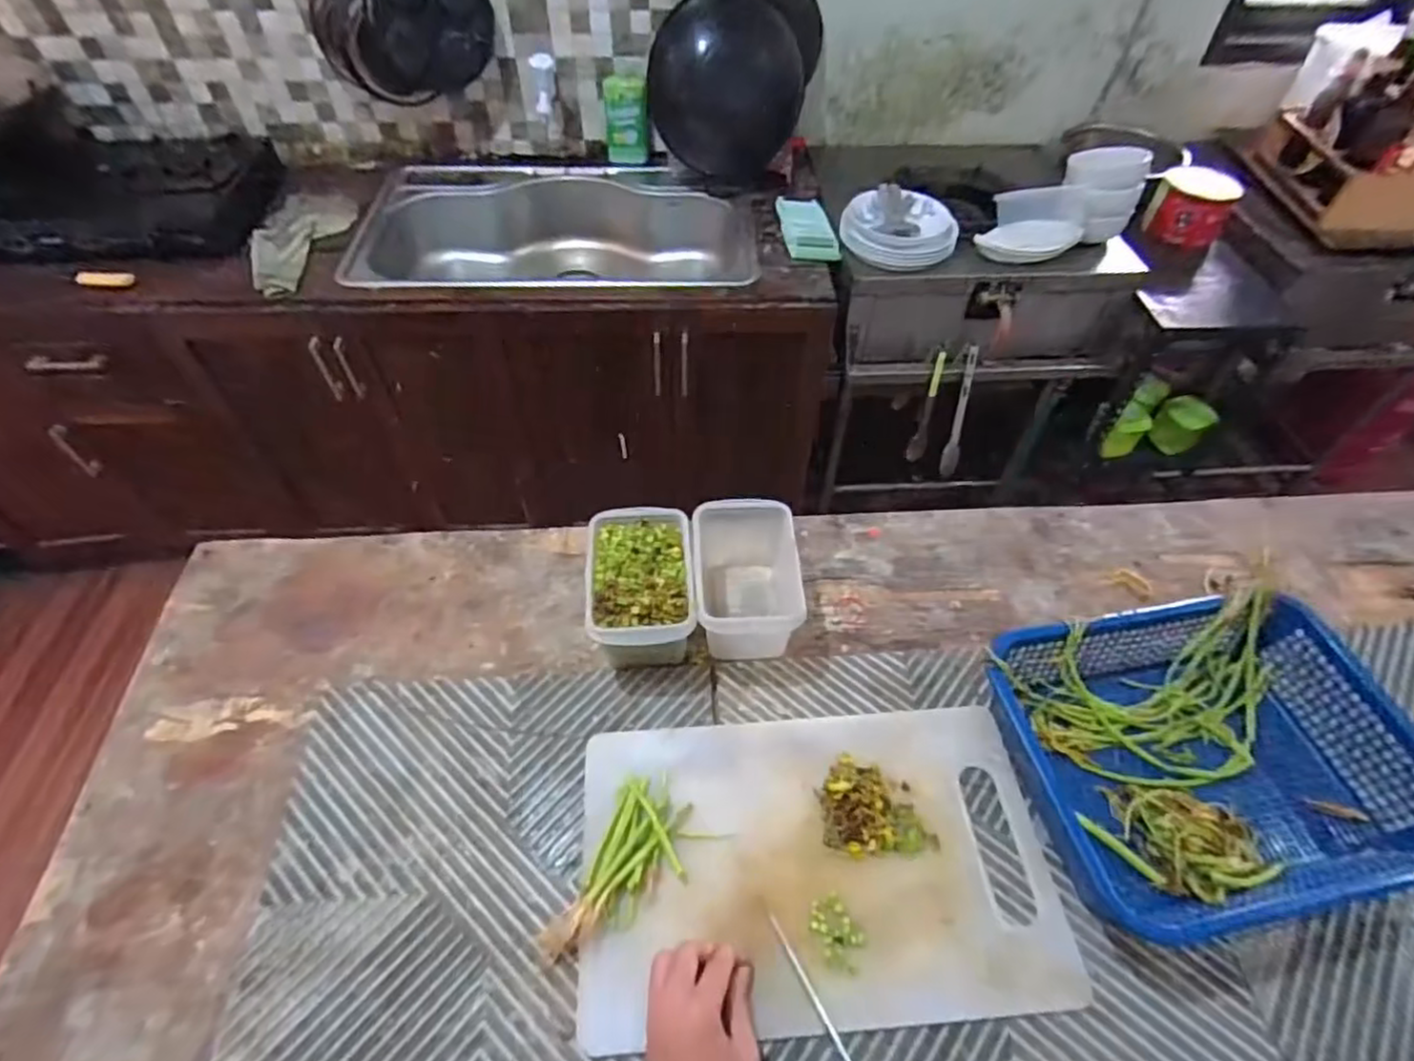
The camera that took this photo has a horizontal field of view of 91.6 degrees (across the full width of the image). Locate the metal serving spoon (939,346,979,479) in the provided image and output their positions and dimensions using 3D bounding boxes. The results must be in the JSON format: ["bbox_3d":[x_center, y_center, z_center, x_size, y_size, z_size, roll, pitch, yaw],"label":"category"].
[{"bbox_3d":[0.528,-0.243,1.438,0.032,0.281,0.029,6,29,5],"label":"metal serving spoon"}]

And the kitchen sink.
[{"bbox_3d":[-0.333,-0.632,1.569,0.823,0.206,0.498,-4,51,-3],"label":"kitchen sink"}]

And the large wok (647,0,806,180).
[{"bbox_3d":[0.042,-0.942,1.453,0.323,0.341,0.100,11,34,8],"label":"large wok"}]

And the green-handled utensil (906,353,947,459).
[{"bbox_3d":[0.470,-0.254,1.467,0.034,0.291,0.025,11,52,9],"label":"green-handled utensil"}]

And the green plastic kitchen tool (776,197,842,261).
[{"bbox_3d":[0.209,-0.643,1.446,0.105,0.030,0.247,-3,51,-2],"label":"green plastic kitchen tool"}]

